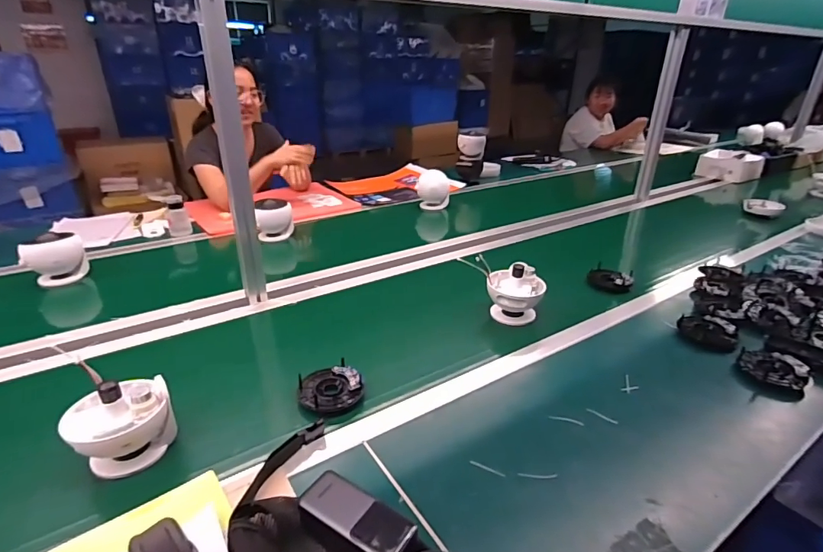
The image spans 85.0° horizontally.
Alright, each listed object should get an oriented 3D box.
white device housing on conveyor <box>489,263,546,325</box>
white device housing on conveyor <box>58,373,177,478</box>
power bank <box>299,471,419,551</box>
[{"bbox_3d":[0.214,0.044,0.920,0.118,0.107,0.095,8,27,12],"label":"white device housing on conveyor"},{"bbox_3d":[-0.383,0.190,0.594,0.115,0.105,0.102,-20,34,-37],"label":"white device housing on conveyor"},{"bbox_3d":[-0.060,0.258,0.479,0.130,0.020,0.056,17,30,28],"label":"power bank"}]

